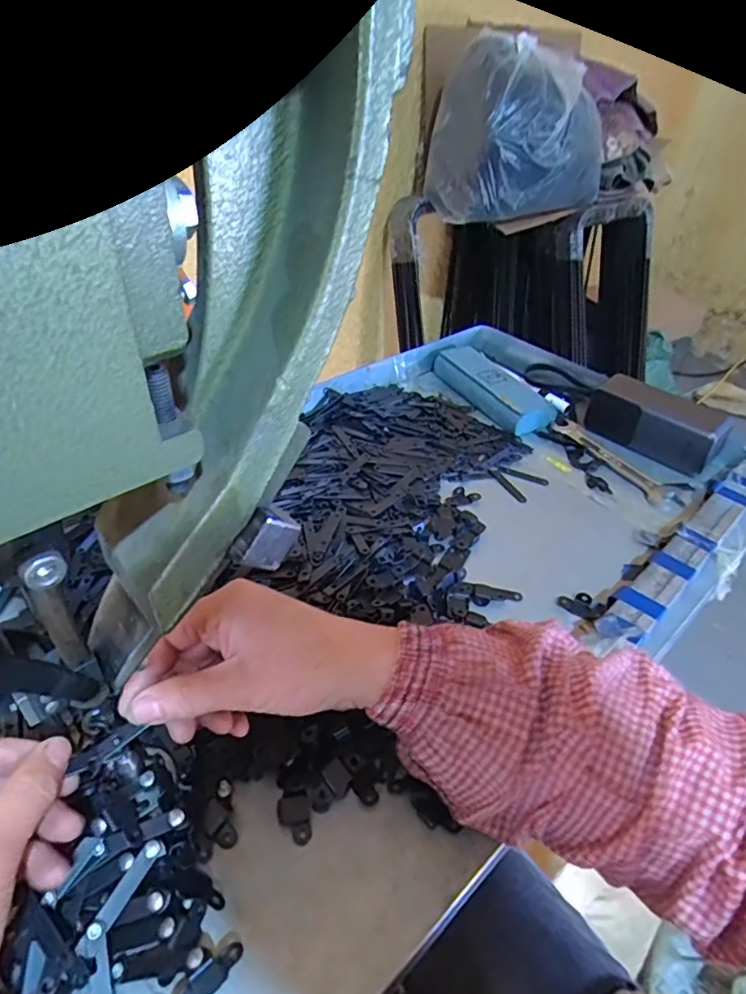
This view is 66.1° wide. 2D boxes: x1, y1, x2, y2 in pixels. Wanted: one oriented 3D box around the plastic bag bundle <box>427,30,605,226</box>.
[{"bbox_3d":[0.305,-0.759,1.201,0.371,0.309,0.185,11,41,8],"label":"plastic bag bundle"}]

